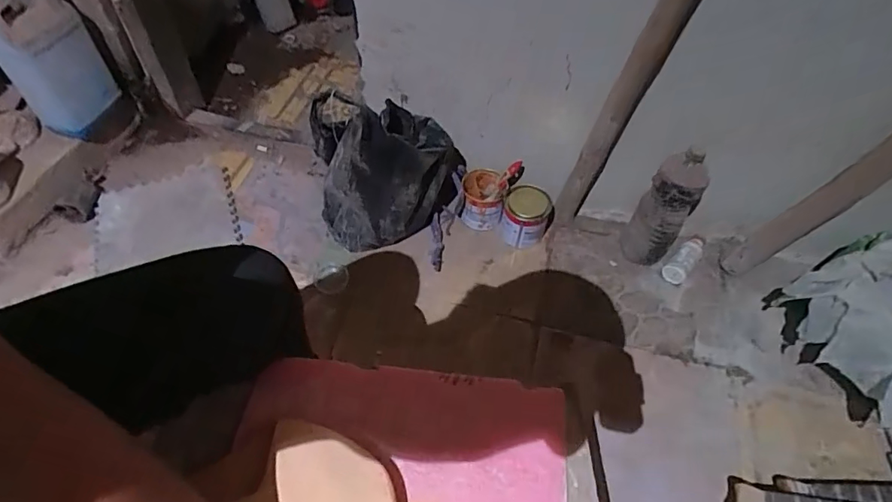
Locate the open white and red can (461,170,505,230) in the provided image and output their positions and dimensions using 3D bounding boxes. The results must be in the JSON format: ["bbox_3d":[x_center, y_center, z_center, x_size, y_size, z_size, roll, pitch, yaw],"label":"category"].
[{"bbox_3d":[0.084,-0.117,1.215,0.091,0.117,0.100,1,53,-2],"label":"open white and red can"}]

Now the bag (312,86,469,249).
[{"bbox_3d":[-0.112,-0.160,1.090,0.323,0.354,0.121,-7,54,-9],"label":"bag"}]

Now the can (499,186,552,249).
[{"bbox_3d":[0.184,-0.076,1.193,0.103,0.126,0.100,1,53,-2],"label":"can"}]

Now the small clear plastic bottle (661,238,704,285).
[{"bbox_3d":[0.543,0.025,1.156,0.051,0.046,0.126,38,60,23],"label":"small clear plastic bottle"}]

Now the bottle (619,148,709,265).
[{"bbox_3d":[0.475,-0.093,1.103,0.105,0.299,0.095,27,56,16],"label":"bottle"}]

